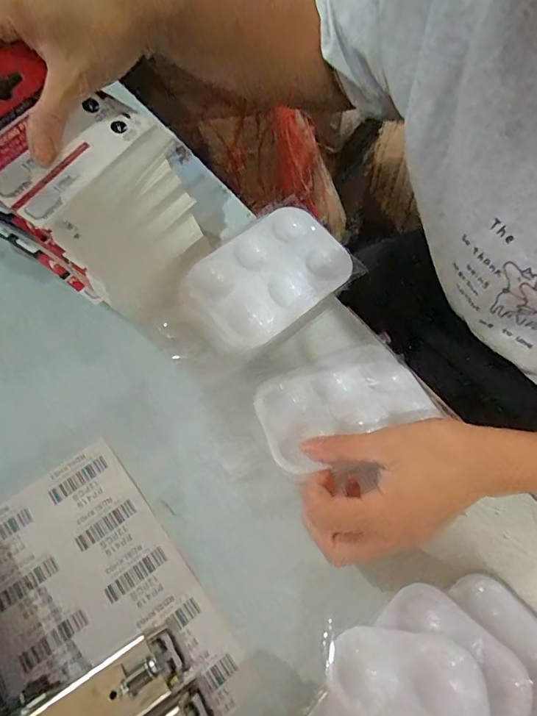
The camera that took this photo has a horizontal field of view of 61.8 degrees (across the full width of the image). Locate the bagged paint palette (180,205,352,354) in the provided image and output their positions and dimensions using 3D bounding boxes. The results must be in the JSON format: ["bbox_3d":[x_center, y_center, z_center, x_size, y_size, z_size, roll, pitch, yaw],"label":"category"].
[{"bbox_3d":[-0.003,-0.065,0.358,0.128,0.024,0.084,-36,70,-20],"label":"bagged paint palette"}]

